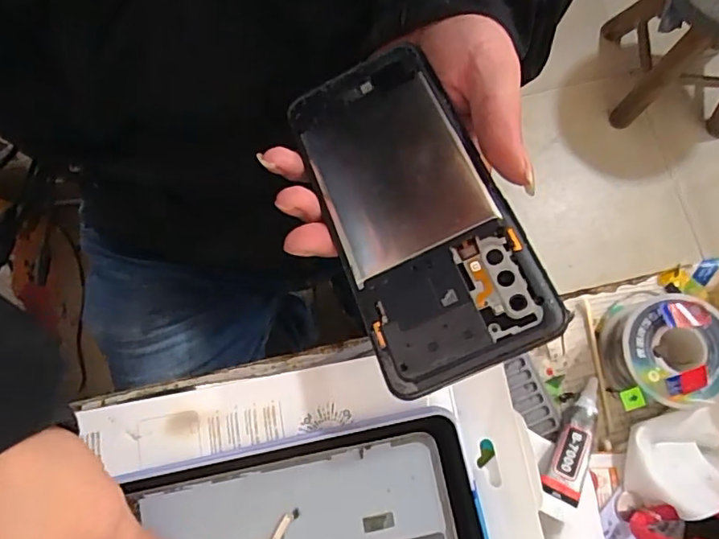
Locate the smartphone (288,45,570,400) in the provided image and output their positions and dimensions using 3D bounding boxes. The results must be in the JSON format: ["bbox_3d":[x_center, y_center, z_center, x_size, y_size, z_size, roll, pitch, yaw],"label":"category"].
[{"bbox_3d":[0.020,-0.030,0.239,0.073,0.006,0.162,-26,64,9],"label":"smartphone"}]

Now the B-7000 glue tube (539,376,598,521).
[{"bbox_3d":[0.104,0.084,0.259,0.016,0.009,0.072,28,61,8],"label":"B-7000 glue tube"}]

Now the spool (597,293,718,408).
[{"bbox_3d":[0.154,0.039,0.266,0.051,0.031,0.054,0,76,1],"label":"spool"}]

